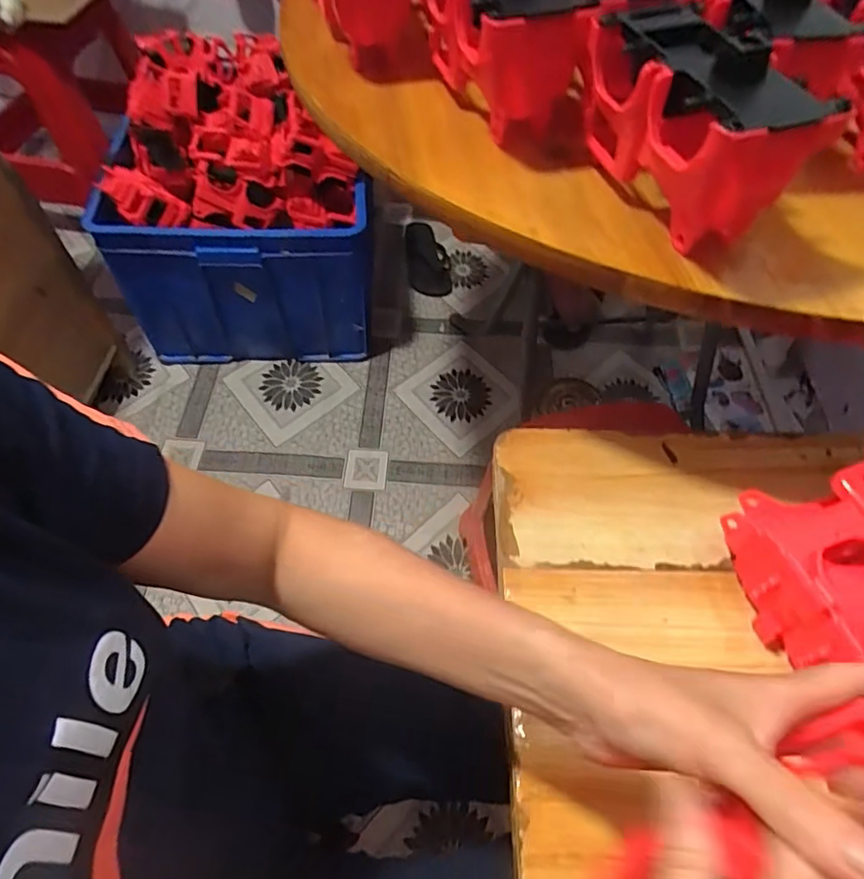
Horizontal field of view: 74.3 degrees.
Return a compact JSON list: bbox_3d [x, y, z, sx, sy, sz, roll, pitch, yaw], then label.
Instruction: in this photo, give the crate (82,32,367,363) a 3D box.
[{"bbox_3d":[-0.413,-0.525,1.232,0.446,0.404,0.595,-1,55,-3],"label":"crate"}]

